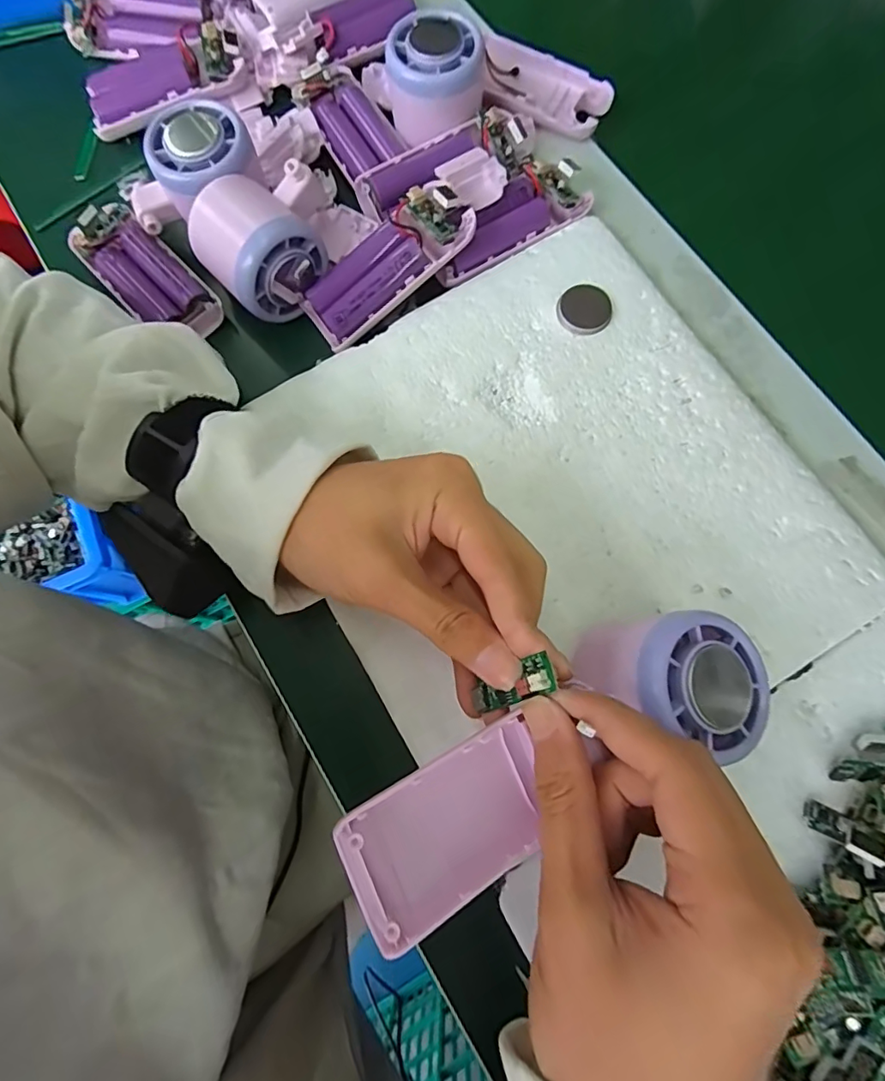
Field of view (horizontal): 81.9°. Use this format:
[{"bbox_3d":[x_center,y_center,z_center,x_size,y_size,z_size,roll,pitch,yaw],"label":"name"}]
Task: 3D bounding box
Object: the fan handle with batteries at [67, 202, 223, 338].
[{"bbox_3d":[-0.178,-0.157,0.302,0.042,0.019,0.098,-44,80,-8],"label":"fan handle with batteries"}]

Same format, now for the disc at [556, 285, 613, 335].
[{"bbox_3d":[0.081,-0.131,0.288,0.029,0.004,0.030,0,77,2],"label":"disc"}]

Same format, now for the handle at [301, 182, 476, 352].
[{"bbox_3d":[-0.031,-0.153,0.288,0.103,0.020,0.038,-37,79,9],"label":"handle"}]

